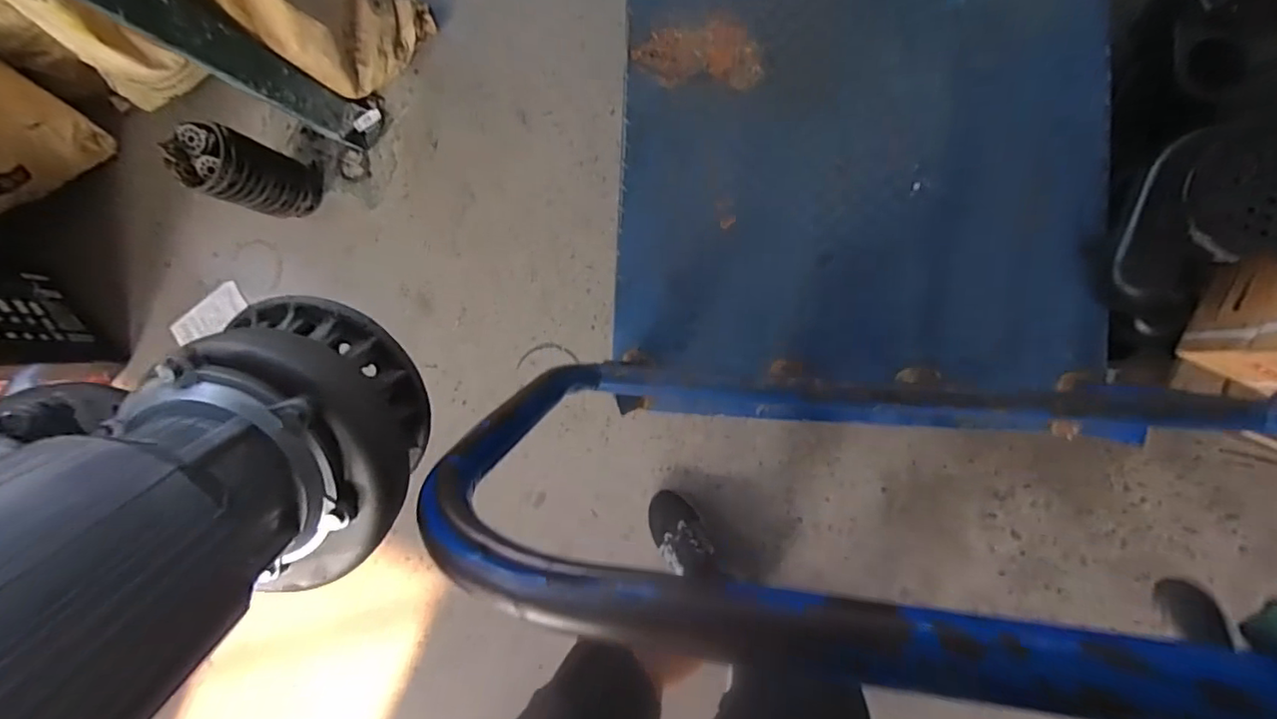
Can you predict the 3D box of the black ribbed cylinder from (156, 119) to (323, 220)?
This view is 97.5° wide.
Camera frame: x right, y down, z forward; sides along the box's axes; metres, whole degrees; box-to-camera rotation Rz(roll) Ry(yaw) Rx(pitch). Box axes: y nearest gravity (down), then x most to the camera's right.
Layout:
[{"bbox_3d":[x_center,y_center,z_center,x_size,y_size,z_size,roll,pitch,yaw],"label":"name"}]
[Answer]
[{"bbox_3d":[-0.807,-0.390,1.173,0.118,0.268,0.138,26,93,8],"label":"black ribbed cylinder"}]

